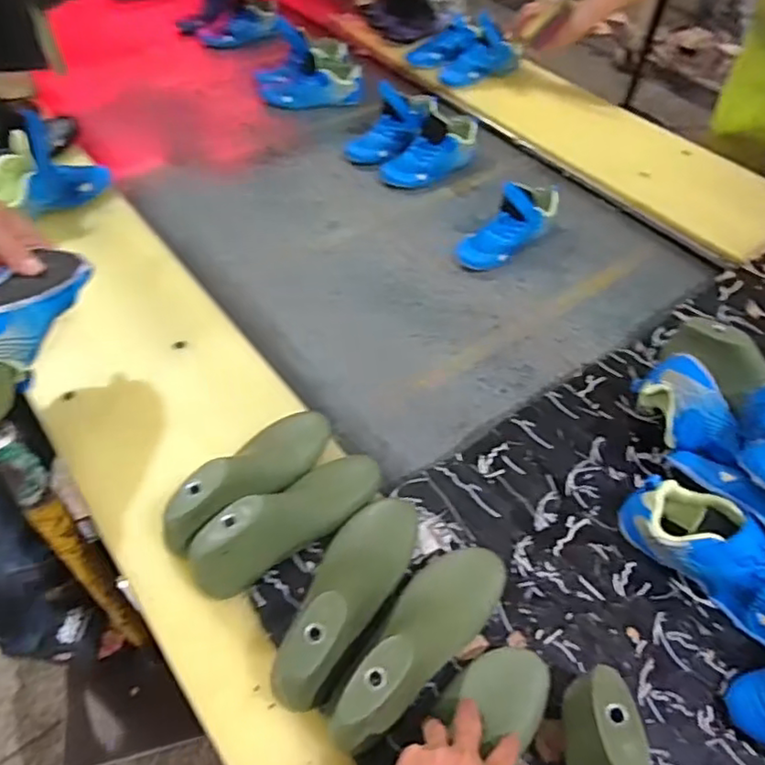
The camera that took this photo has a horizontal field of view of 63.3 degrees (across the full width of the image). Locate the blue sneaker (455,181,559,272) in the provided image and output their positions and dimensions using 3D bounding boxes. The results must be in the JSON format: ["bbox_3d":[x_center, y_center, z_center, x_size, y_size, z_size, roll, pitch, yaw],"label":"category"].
[{"bbox_3d":[0.220,-0.279,1.060,0.078,0.113,0.212,37,57,24],"label":"blue sneaker"}]

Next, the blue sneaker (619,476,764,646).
[{"bbox_3d":[0.342,0.176,0.617,0.204,0.077,0.081,33,55,22],"label":"blue sneaker"}]

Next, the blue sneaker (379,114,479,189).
[{"bbox_3d":[0.099,-0.461,1.214,0.096,0.088,0.216,37,57,24],"label":"blue sneaker"}]

